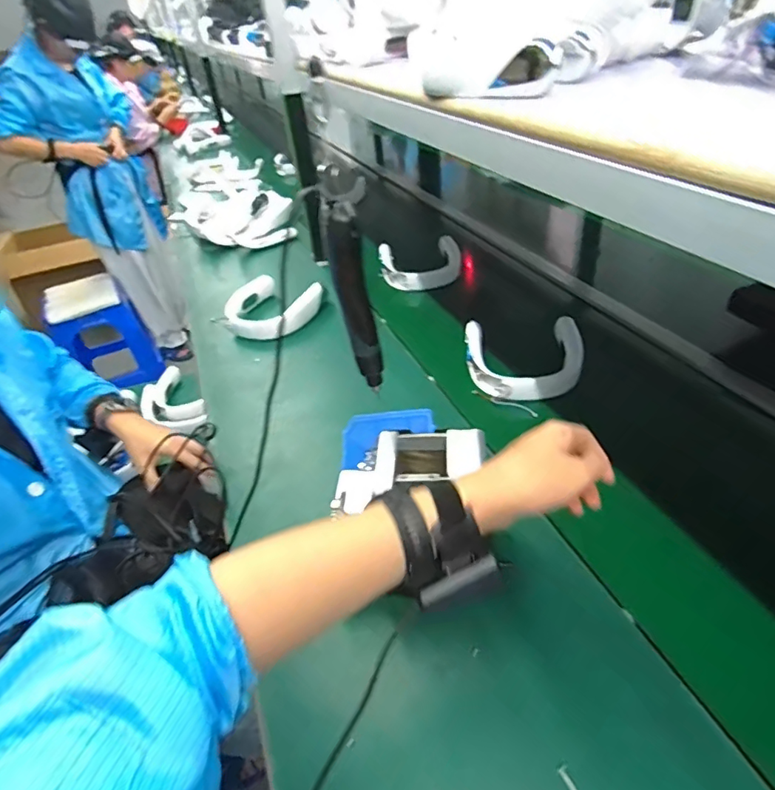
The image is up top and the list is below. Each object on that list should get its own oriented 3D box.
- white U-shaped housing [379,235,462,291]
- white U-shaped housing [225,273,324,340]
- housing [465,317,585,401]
[{"bbox_3d":[0.082,-0.328,1.314,0.197,0.059,0.171,-7,37,-1],"label":"white U-shaped housing"},{"bbox_3d":[-0.263,-0.194,1.163,0.218,0.063,0.170,22,46,32],"label":"white U-shaped housing"},{"bbox_3d":[0.246,-0.068,0.933,0.209,0.039,0.201,-4,37,3],"label":"housing"}]

